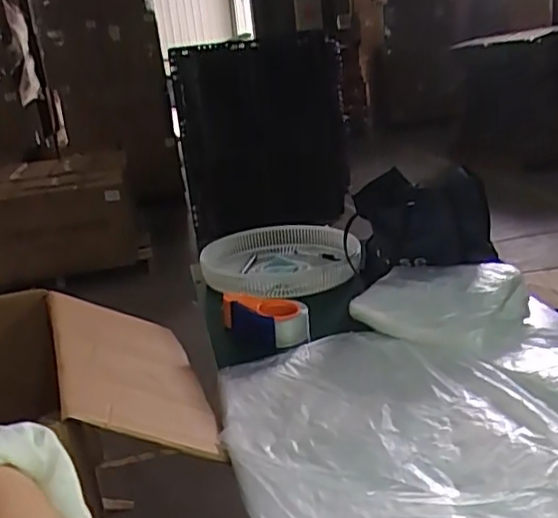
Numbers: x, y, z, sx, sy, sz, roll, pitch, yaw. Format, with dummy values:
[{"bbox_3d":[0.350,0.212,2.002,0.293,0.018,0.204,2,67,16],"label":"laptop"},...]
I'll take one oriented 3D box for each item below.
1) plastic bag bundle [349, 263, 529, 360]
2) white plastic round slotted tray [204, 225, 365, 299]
[{"bbox_3d":[0.277,0.071,1.089,0.267,0.066,0.220,9,23,39],"label":"plastic bag bundle"},{"bbox_3d":[0.001,-0.003,1.411,0.345,0.055,0.366,-5,18,2],"label":"white plastic round slotted tray"}]

